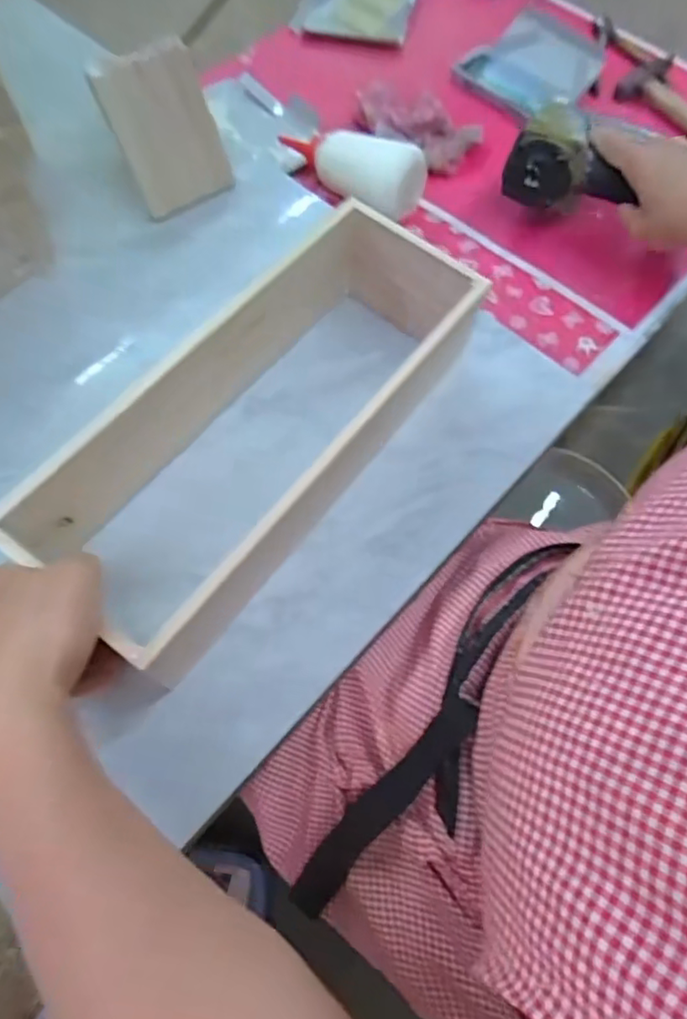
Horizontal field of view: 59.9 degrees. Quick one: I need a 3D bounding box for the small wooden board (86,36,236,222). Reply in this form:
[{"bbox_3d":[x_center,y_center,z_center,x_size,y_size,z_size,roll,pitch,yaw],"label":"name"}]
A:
[{"bbox_3d":[-0.154,-0.331,0.524,0.088,0.114,0.012,-30,40,-13],"label":"small wooden board"}]

